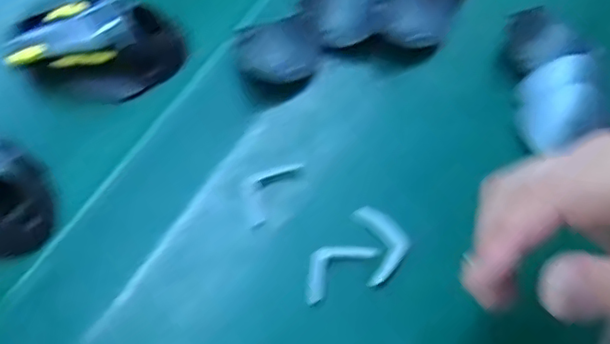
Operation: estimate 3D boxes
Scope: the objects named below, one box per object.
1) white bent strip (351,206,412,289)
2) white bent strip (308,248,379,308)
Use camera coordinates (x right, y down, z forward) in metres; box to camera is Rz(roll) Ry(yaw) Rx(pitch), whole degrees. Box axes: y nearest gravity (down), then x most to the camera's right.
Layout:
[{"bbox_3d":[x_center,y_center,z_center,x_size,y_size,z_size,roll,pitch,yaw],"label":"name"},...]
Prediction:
[{"bbox_3d":[0.048,0.042,0.354,0.028,0.007,0.048,-8,66,-6],"label":"white bent strip"},{"bbox_3d":[0.017,0.054,0.348,0.051,0.007,0.025,-35,71,-16],"label":"white bent strip"}]

